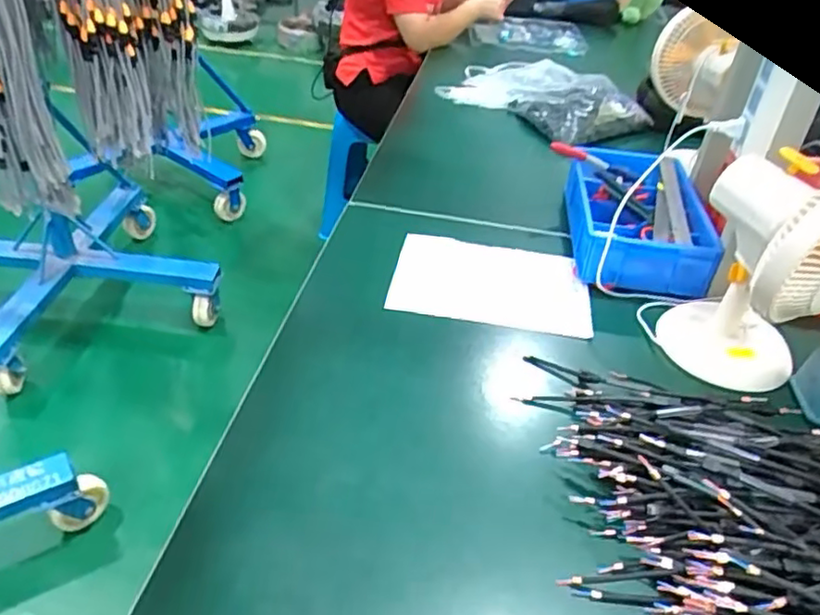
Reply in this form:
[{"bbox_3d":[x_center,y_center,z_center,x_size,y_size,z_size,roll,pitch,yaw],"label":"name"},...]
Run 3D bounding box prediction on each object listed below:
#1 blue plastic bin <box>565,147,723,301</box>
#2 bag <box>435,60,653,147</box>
[{"bbox_3d":[0.369,-0.143,1.089,0.211,0.108,0.325,9,37,5],"label":"blue plastic bin"},{"bbox_3d":[0.297,-0.490,1.512,0.206,0.119,0.435,-26,45,-33],"label":"bag"}]

